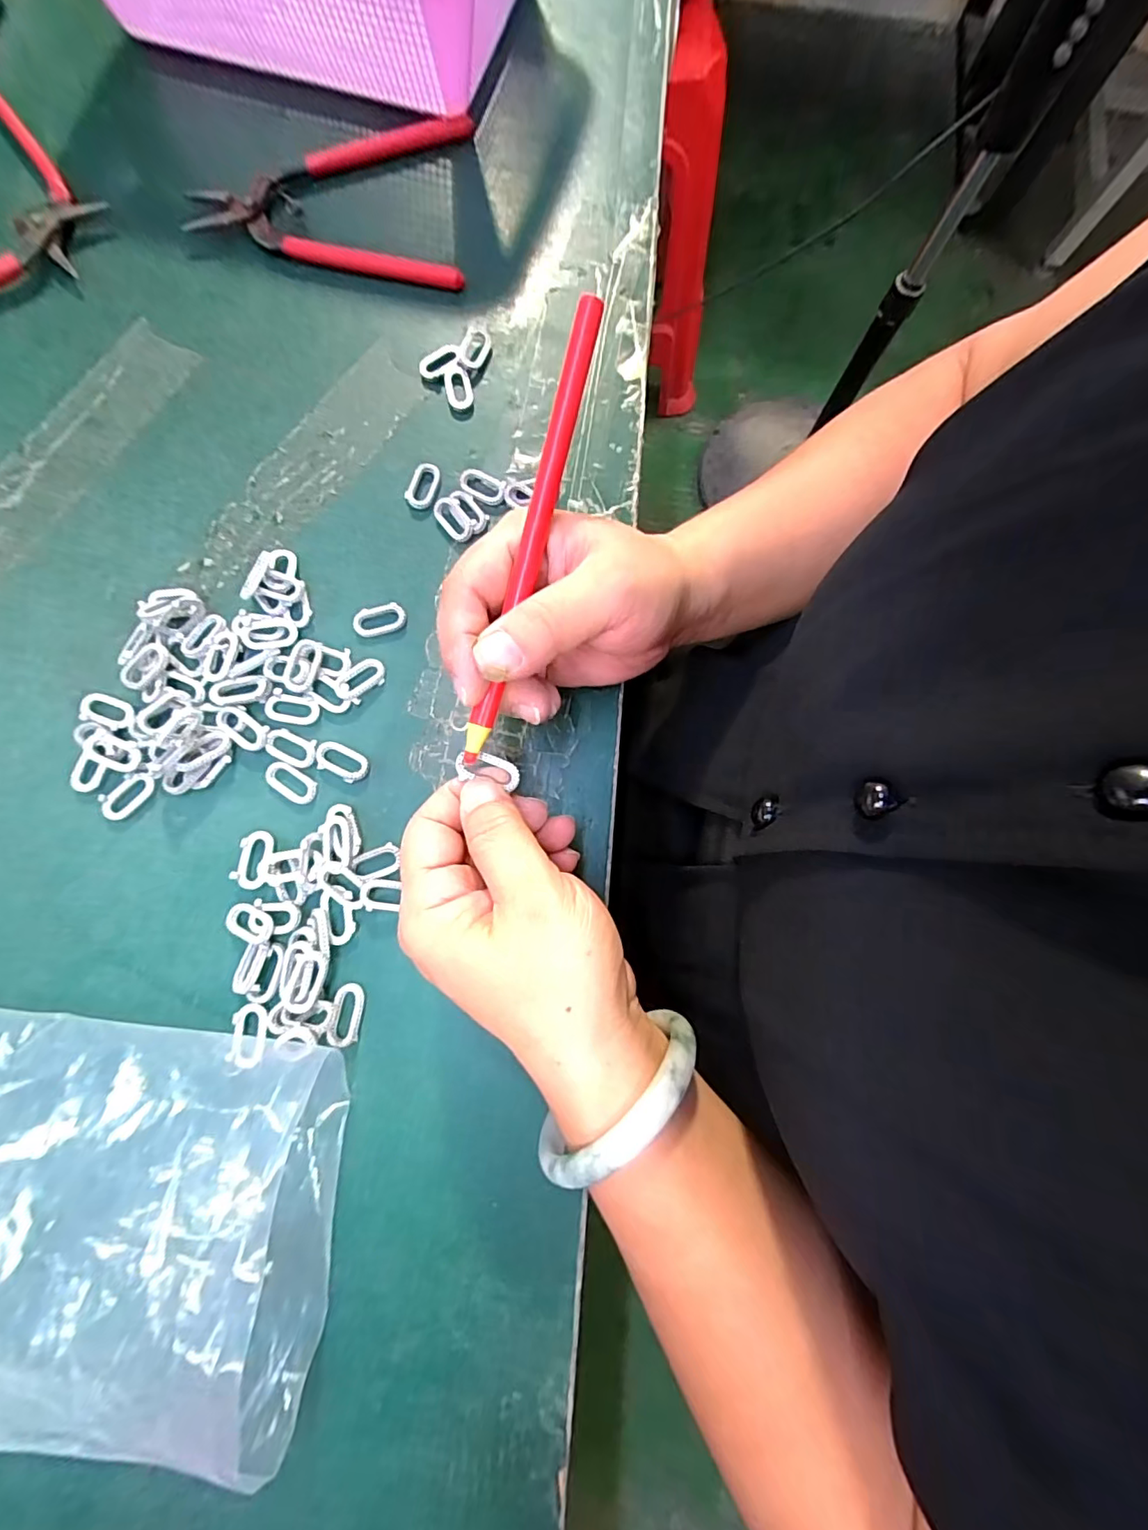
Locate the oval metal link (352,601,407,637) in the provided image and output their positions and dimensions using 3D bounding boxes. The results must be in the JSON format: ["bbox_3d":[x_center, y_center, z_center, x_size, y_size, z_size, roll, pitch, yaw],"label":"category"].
[{"bbox_3d":[-0.094,-0.070,0.262,0.025,0.004,0.014,-14,80,-4],"label":"oval metal link"}]

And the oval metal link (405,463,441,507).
[{"bbox_3d":[-0.077,-0.141,0.276,0.014,0.004,0.024,12,80,1],"label":"oval metal link"}]

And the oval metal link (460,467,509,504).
[{"bbox_3d":[-0.046,-0.141,0.277,0.024,0.004,0.015,25,80,3],"label":"oval metal link"}]

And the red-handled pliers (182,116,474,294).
[{"bbox_3d":[-0.134,-0.321,0.304,0.149,0.010,0.110,3,80,-1],"label":"red-handled pliers"}]

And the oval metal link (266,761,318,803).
[{"bbox_3d":[-0.129,0.008,0.247,0.025,0.004,0.012,31,81,4],"label":"oval metal link"}]

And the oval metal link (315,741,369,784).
[{"bbox_3d":[-0.107,-0.001,0.249,0.025,0.004,0.014,24,80,3],"label":"oval metal link"}]

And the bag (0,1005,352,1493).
[{"bbox_3d":[-0.188,0.166,0.196,0.188,0.047,0.132,4,80,-1],"label":"bag"}]

